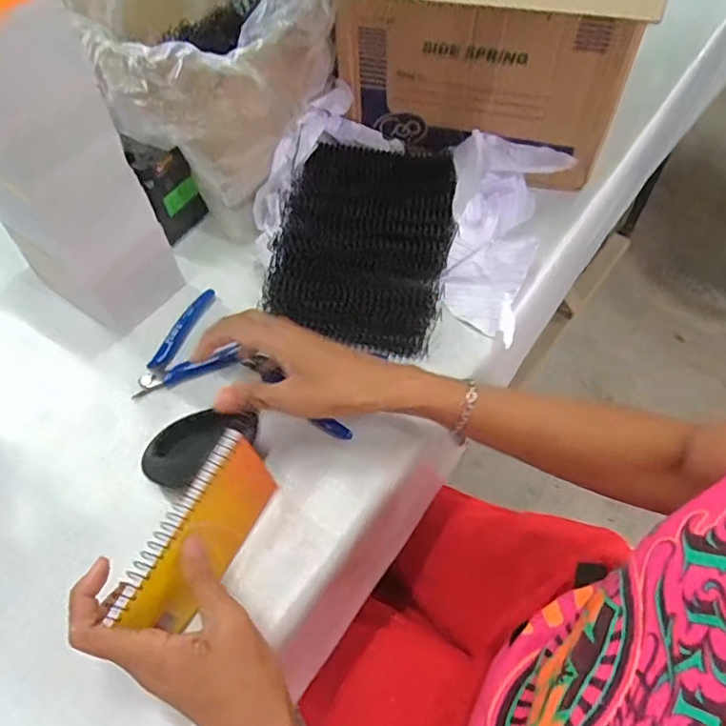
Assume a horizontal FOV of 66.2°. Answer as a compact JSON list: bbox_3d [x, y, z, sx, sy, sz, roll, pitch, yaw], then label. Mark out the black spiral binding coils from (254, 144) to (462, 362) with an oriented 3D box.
[{"bbox_3d":[0.004,-0.130,0.553,0.161,0.054,0.255,7,56,6],"label":"black spiral binding coils"}]

